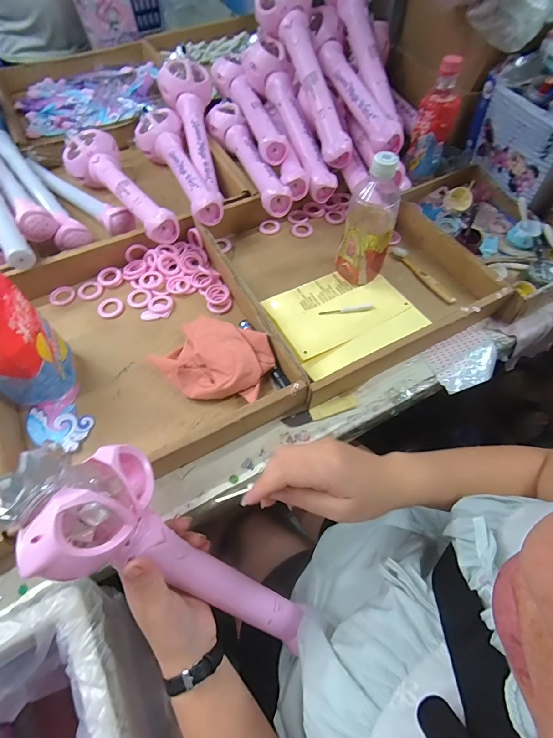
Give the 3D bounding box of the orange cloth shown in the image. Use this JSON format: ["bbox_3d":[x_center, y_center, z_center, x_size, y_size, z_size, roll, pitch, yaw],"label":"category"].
[{"bbox_3d":[-0.085,-0.013,0.479,0.152,0.037,0.117,24,65,11],"label":"orange cloth"}]

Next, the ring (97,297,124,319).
[{"bbox_3d":[-0.258,-0.095,0.544,0.040,0.004,0.037,0,63,-1],"label":"ring"}]

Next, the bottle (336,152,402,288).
[{"bbox_3d":[0.136,-0.207,0.507,0.070,0.184,0.067,20,64,9],"label":"bottle"}]

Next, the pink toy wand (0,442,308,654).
[{"bbox_3d":[-0.087,0.174,0.325,0.319,0.048,0.091,44,63,-26],"label":"pink toy wand"}]

